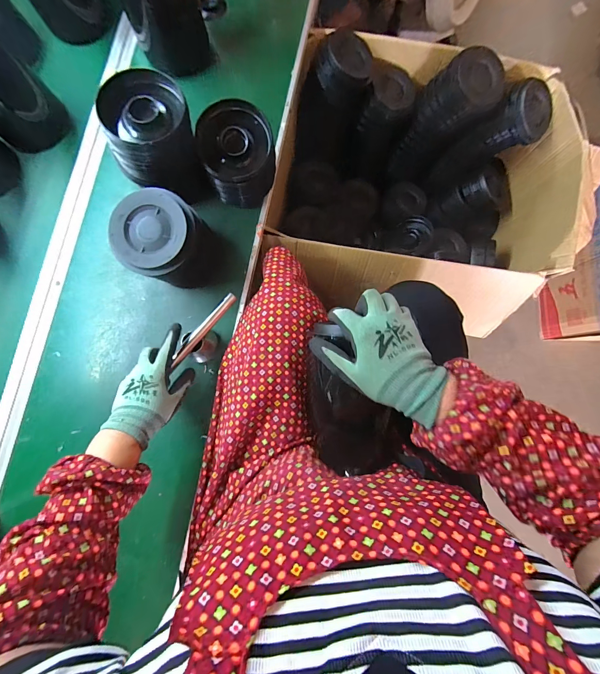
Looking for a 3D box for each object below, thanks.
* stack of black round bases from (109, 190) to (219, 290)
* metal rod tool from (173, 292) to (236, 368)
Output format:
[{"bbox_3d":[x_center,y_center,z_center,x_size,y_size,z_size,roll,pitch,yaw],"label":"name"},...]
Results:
[{"bbox_3d":[-0.204,-0.142,0.495,0.121,0.158,0.112,-15,84,-1],"label":"stack of black round bases"},{"bbox_3d":[-0.156,-0.014,0.489,0.019,0.014,0.142,38,80,4],"label":"metal rod tool"}]

